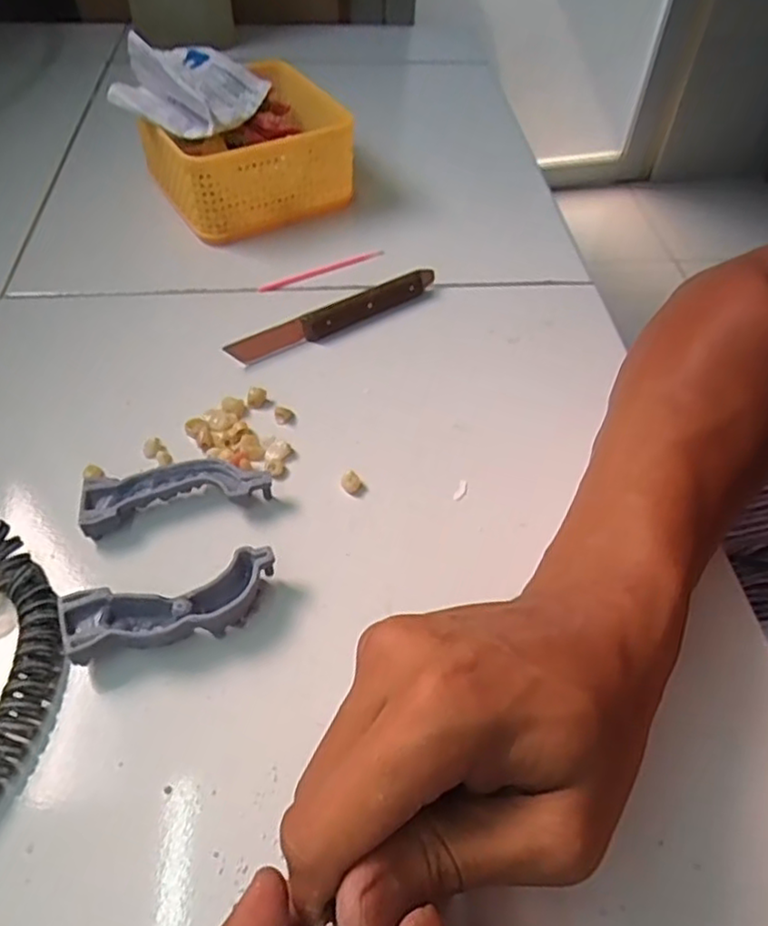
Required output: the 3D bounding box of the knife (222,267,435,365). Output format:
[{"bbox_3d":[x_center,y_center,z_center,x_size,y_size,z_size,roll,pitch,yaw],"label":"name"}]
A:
[{"bbox_3d":[-0.028,-0.096,0.432,0.151,0.015,0.021,-27,57,-23],"label":"knife"}]

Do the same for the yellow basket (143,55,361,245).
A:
[{"bbox_3d":[-0.107,-0.236,0.511,0.136,0.071,0.120,-29,58,-24],"label":"yellow basket"}]

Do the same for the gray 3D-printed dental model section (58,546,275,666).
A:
[{"bbox_3d":[-0.088,0.063,0.286,0.086,0.022,0.030,-15,53,-15],"label":"gray 3D-printed dental model section"}]

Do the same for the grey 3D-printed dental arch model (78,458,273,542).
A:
[{"bbox_3d":[-0.100,0.015,0.327,0.087,0.016,0.031,-8,51,-10],"label":"grey 3D-printed dental arch model"}]

